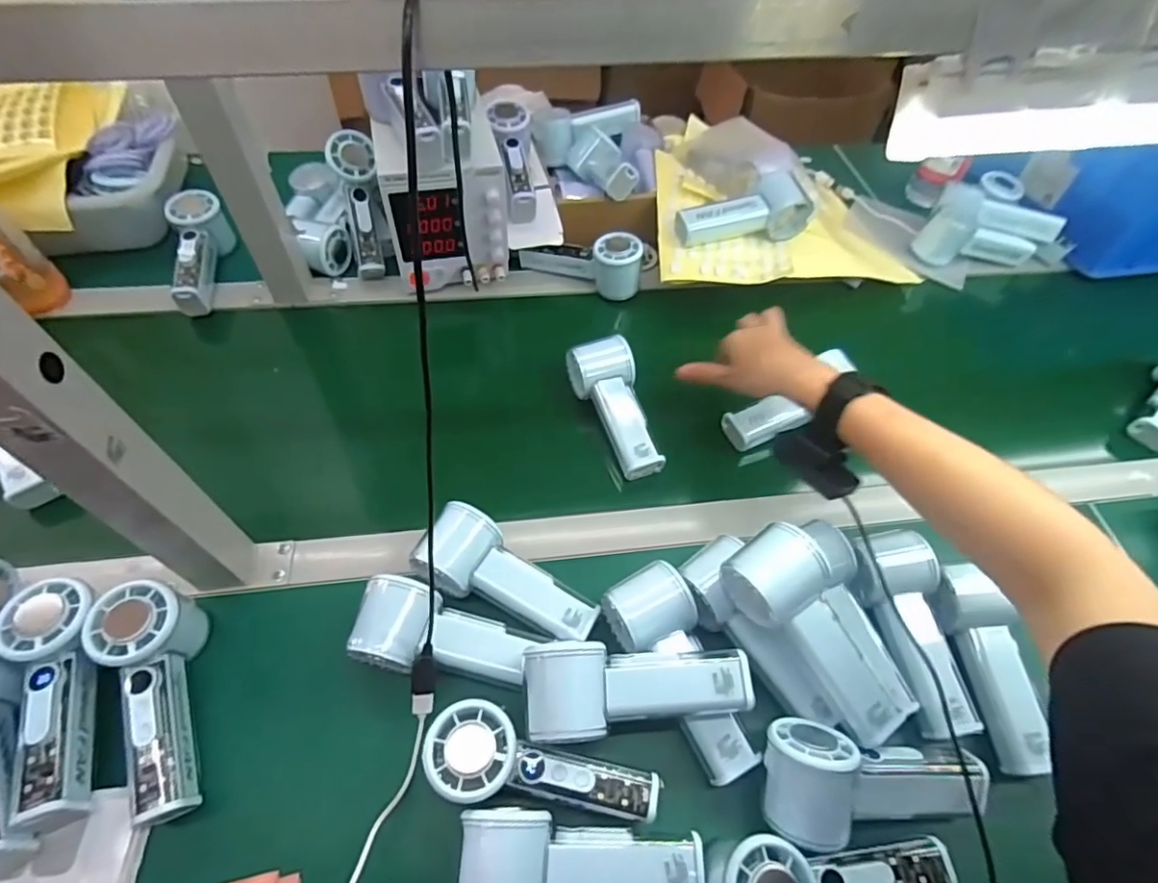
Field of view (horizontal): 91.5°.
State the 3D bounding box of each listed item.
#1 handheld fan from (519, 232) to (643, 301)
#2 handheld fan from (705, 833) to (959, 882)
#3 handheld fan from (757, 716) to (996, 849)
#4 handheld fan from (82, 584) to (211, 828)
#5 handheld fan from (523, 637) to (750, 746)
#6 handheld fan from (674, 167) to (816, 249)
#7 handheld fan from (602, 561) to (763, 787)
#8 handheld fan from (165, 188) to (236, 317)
[{"bbox_3d":[0.006,-0.221,0.677,0.143,0.056,0.050,16,56,8],"label":"handheld fan"},{"bbox_3d":[0.152,0.277,0.347,0.157,0.056,0.054,2,55,-2],"label":"handheld fan"},{"bbox_3d":[0.198,0.225,0.369,0.146,0.051,0.070,4,55,0],"label":"handheld fan"},{"bbox_3d":[-0.291,0.176,0.393,0.052,0.059,0.152,-18,70,-15],"label":"handheld fan"},{"bbox_3d":[0.039,0.169,0.384,0.150,0.044,0.058,-1,55,-4],"label":"handheld fan"},{"bbox_3d":[0.188,-0.266,0.656,0.155,0.044,0.077,-15,57,-13],"label":"handheld fan"},{"bbox_3d":[0.071,0.171,0.423,0.060,0.054,0.149,-19,71,-16],"label":"handheld fan"},{"bbox_3d":[-0.443,-0.221,0.653,0.059,0.051,0.167,-7,70,-8],"label":"handheld fan"}]

